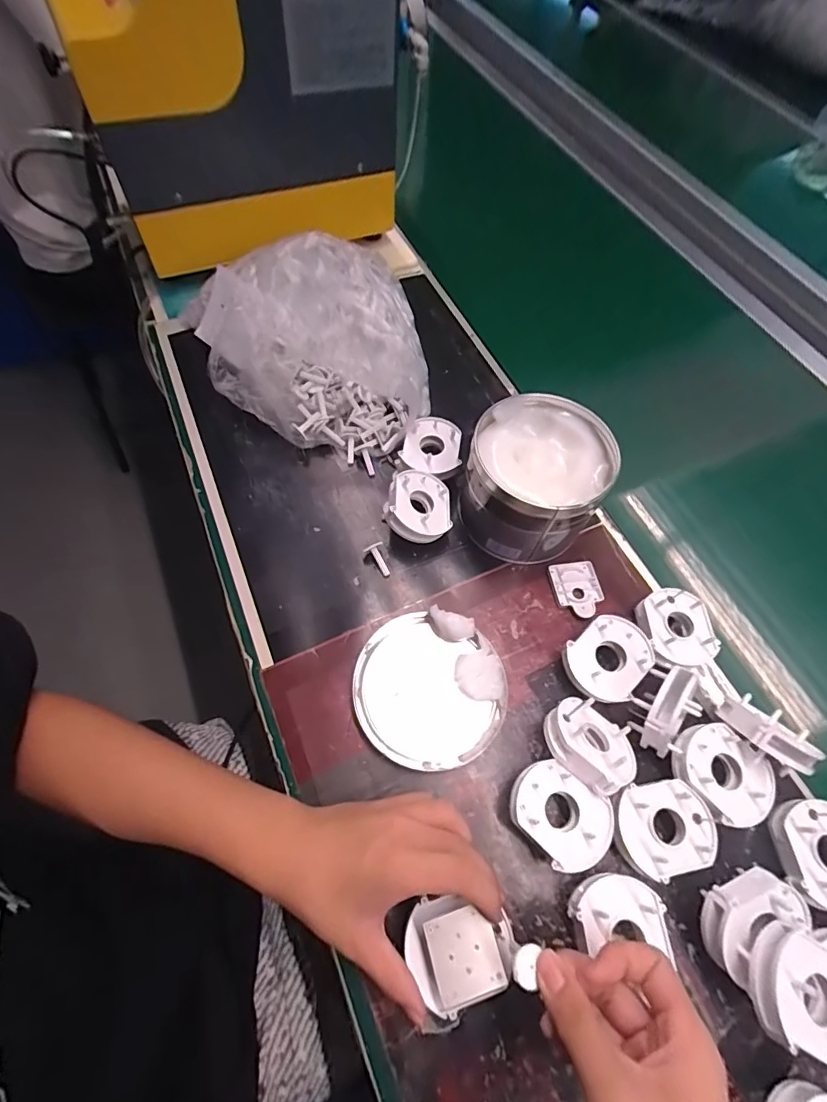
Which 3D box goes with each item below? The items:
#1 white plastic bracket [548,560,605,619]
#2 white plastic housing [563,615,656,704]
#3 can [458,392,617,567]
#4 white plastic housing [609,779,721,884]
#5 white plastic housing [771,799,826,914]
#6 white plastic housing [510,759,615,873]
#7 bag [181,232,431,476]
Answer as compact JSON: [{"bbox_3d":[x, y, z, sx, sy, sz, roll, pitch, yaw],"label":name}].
[{"bbox_3d":[0.159,0.038,0.463,0.043,0.008,0.056,-8,64,-7],"label":"white plastic bracket"},{"bbox_3d":[0.167,0.098,0.417,0.074,0.038,0.061,-31,69,-17],"label":"white plastic housing"},{"bbox_3d":[0.114,-0.069,0.466,0.130,0.094,0.134,1,64,-3],"label":"can"},{"bbox_3d":[0.184,0.204,0.352,0.070,0.023,0.058,-15,65,-11],"label":"white plastic housing"},{"bbox_3d":[0.303,0.224,0.351,0.056,0.024,0.070,2,64,-2],"label":"white plastic housing"},{"bbox_3d":[0.106,0.198,0.359,0.070,0.036,0.057,34,66,13],"label":"white plastic housing"},{"bbox_3d":[-0.105,-0.233,0.534,0.244,0.107,0.274,-20,67,-13],"label":"bag"}]

